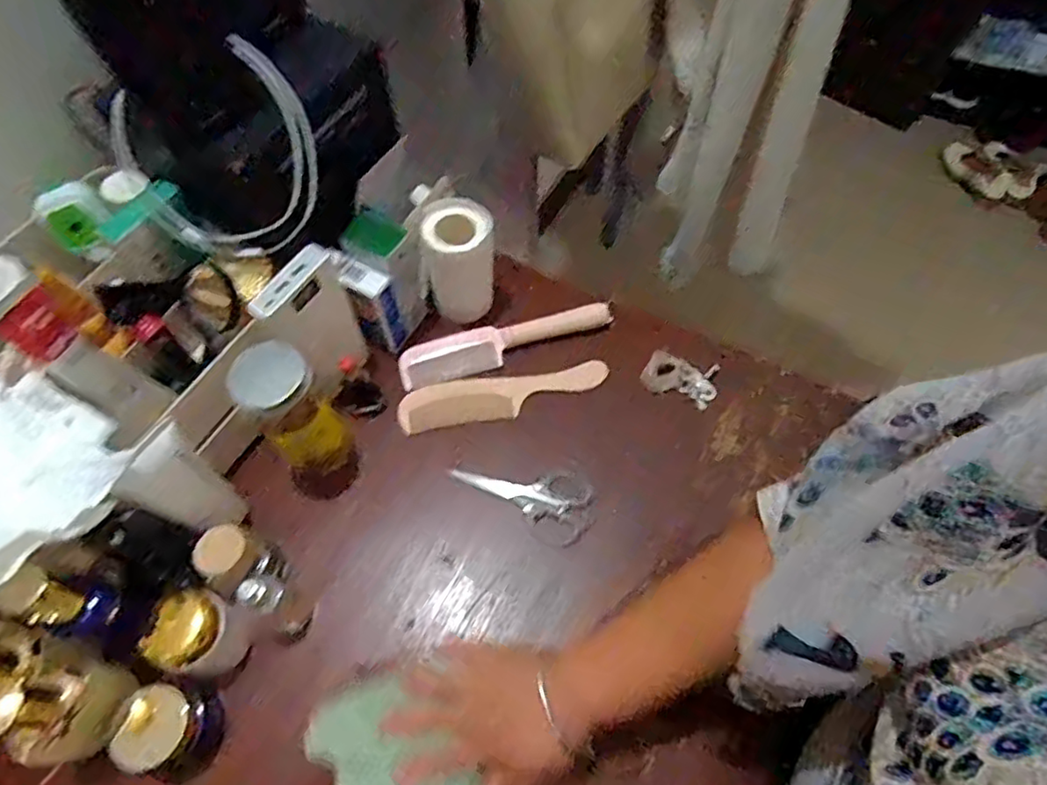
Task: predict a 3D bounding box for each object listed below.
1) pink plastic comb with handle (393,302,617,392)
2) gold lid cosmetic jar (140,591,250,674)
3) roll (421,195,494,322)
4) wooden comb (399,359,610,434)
[{"bbox_3d":[-0.017,-0.050,0.642,0.221,0.009,0.043,-15,83,-5],"label":"pink plastic comb with handle"},{"bbox_3d":[-0.243,0.184,0.480,0.061,0.055,0.057,5,62,3],"label":"gold lid cosmetic jar"},{"bbox_3d":[-0.061,-0.129,0.624,0.063,0.110,0.063,0,62,0],"label":"roll"},{"bbox_3d":[-0.019,0.005,0.621,0.206,0.015,0.042,-8,62,-5],"label":"wooden comb"}]

